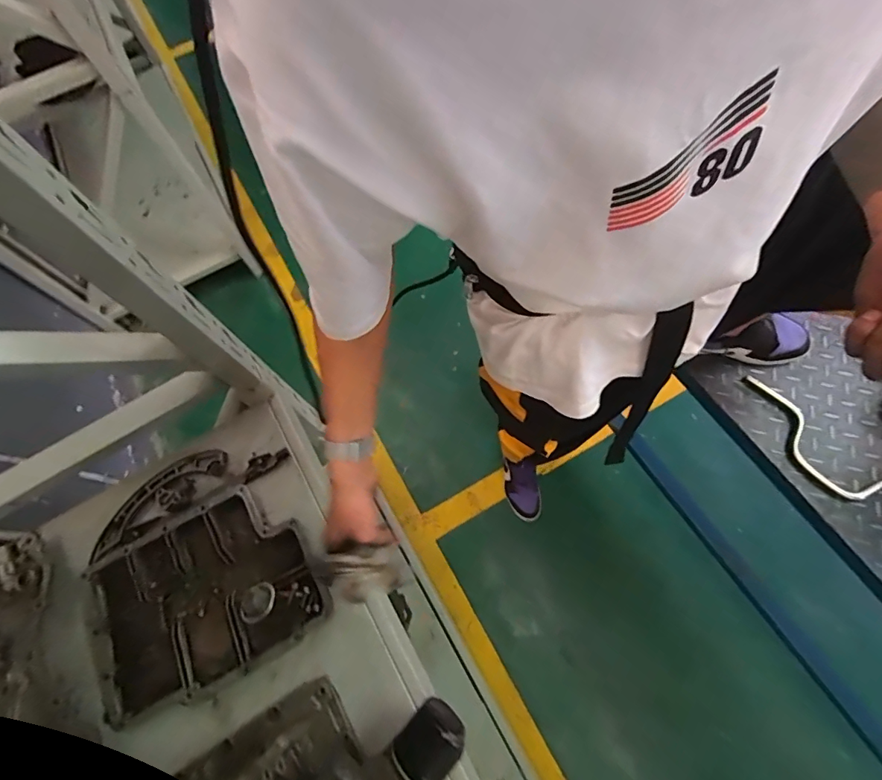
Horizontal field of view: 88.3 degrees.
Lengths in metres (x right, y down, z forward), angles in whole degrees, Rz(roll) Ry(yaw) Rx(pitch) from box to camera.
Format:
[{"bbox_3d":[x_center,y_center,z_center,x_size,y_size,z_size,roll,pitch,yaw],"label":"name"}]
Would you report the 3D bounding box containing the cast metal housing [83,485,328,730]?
[{"bbox_3d":[-0.345,0.292,0.645,0.312,0.084,0.232,-27,68,-6],"label":"cast metal housing"}]

